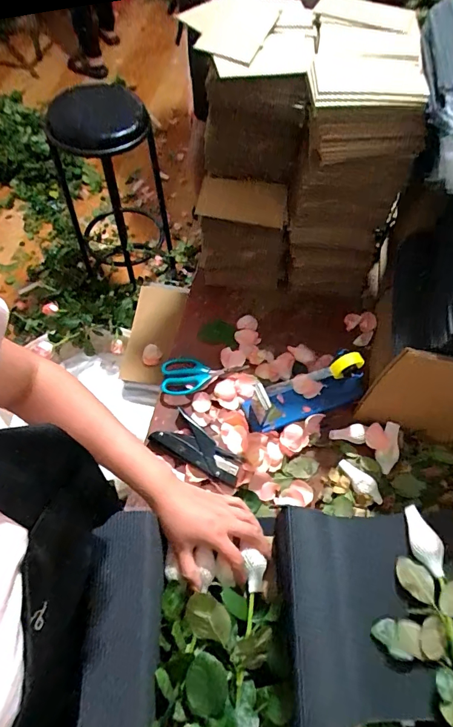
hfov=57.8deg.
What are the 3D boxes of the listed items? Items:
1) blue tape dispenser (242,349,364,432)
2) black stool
[{"bbox_3d":[0.120,0.045,0.646,0.181,0.124,0.066,-18,66,-11],"label":"blue tape dispenser"},{"bbox_3d":[-0.410,-0.603,1.501,0.333,0.711,0.412,-35,71,-18],"label":"black stool"}]

